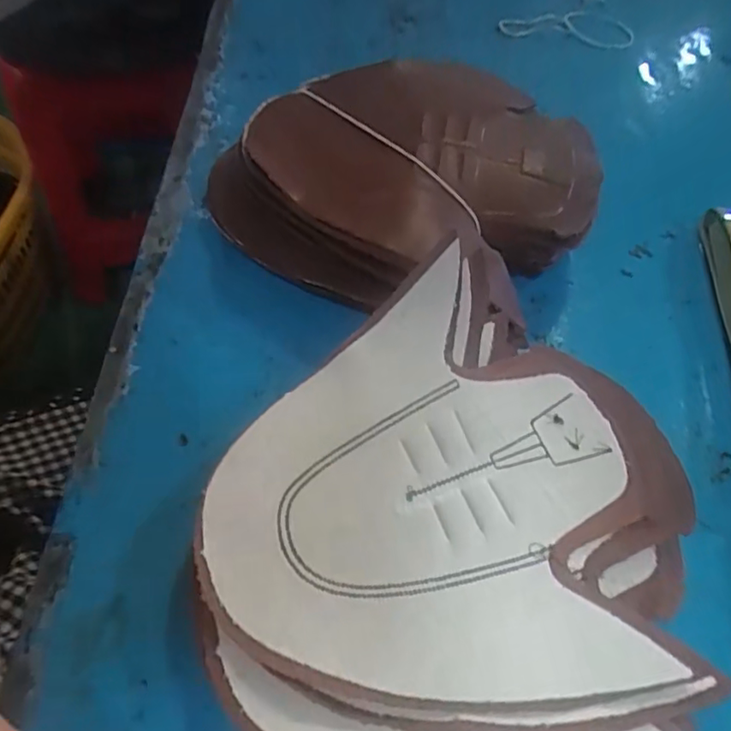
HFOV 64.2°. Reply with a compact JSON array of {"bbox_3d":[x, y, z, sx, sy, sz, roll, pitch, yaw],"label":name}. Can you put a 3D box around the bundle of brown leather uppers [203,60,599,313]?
[{"bbox_3d":[0.024,-0.104,0.336,0.211,0.051,0.173,-18,59,-14],"label":"bundle of brown leather uppers"}]

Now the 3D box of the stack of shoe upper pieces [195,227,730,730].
[{"bbox_3d":[0.033,0.053,0.236,0.183,0.053,0.200,1,56,-2],"label":"stack of shoe upper pieces"}]

